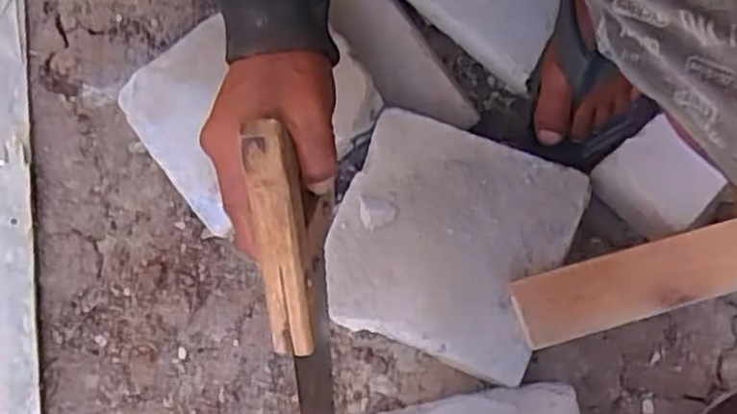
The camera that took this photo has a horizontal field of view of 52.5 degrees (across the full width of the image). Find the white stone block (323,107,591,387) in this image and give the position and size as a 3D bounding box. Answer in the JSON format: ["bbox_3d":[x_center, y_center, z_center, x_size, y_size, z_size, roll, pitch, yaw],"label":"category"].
[{"bbox_3d":[0.069,0.028,0.651,0.192,0.023,0.194,23,88,5],"label":"white stone block"}]

